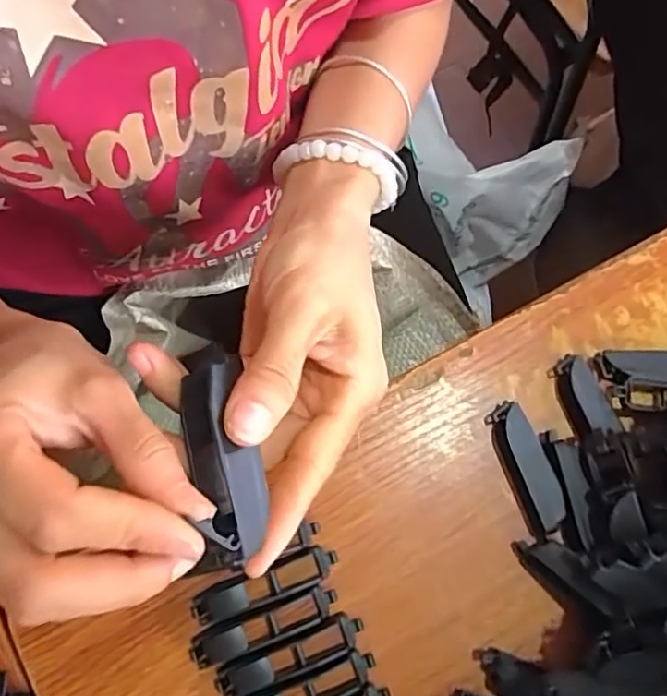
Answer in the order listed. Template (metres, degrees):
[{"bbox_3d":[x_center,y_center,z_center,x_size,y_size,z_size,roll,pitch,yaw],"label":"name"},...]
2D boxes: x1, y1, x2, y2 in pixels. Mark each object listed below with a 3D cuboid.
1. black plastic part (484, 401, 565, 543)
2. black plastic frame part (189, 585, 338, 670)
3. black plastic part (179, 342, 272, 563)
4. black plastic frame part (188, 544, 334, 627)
[{"bbox_3d":[0.106,0.067,0.331,0.020,0.019,0.073,-19,79,-4],"label":"black plastic part"},{"bbox_3d":[-0.038,0.145,0.312,0.080,0.015,0.018,-20,79,-4],"label":"black plastic frame part"},{"bbox_3d":[-0.039,0.035,0.204,0.024,0.019,0.069,-16,68,-4],"label":"black plastic part"},{"bbox_3d":[-0.037,0.125,0.319,0.080,0.014,0.017,-19,79,-4],"label":"black plastic frame part"}]

